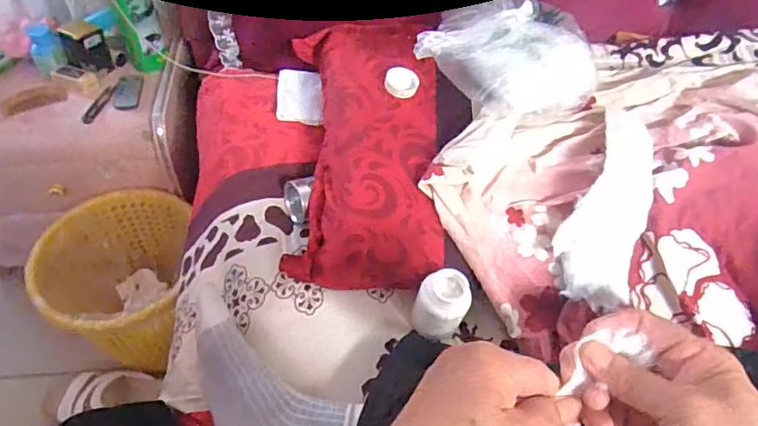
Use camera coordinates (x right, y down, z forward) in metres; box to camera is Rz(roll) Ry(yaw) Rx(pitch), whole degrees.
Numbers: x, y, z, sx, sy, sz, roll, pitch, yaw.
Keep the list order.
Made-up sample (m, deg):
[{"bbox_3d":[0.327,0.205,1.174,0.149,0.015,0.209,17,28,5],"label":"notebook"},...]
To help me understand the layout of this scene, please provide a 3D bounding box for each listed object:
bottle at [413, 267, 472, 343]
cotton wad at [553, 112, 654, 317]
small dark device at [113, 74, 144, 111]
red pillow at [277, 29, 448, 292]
[{"bbox_3d":[0.064,0.102,0.554,0.049,0.082,0.050,2,51,-3],"label":"bottle"},{"bbox_3d":[0.254,-0.017,0.578,0.081,0.031,0.239,20,68,11],"label":"cotton wad"},{"bbox_3d":[-0.442,-0.212,0.930,0.040,0.009,0.099,-6,52,-9],"label":"small dark device"},{"bbox_3d":[-0.016,-0.088,0.651,0.177,0.101,0.368,1,51,-3],"label":"red pillow"}]

